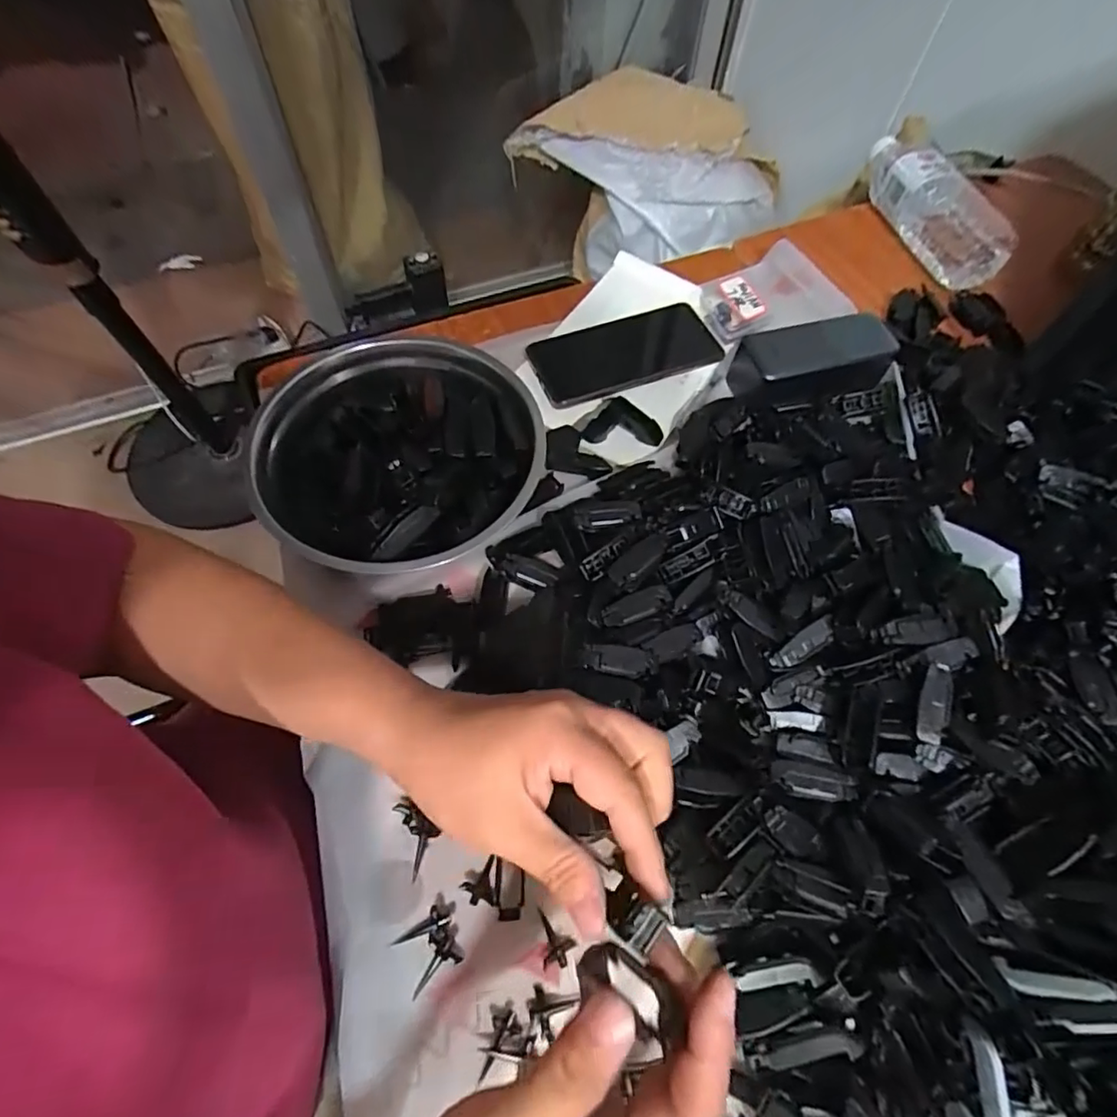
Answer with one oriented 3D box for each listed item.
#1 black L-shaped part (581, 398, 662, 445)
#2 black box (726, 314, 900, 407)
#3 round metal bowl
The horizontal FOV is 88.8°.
[{"bbox_3d":[0.055,-0.115,0.483,0.066,0.011,0.040,8,62,3],"label":"black L-shaped part"},{"bbox_3d":[0.218,-0.172,0.485,0.129,0.034,0.060,-11,63,-7],"label":"black box"},{"bbox_3d":[-0.115,-0.072,0.430,0.198,0.056,0.196,1,62,-1],"label":"round metal bowl"}]

